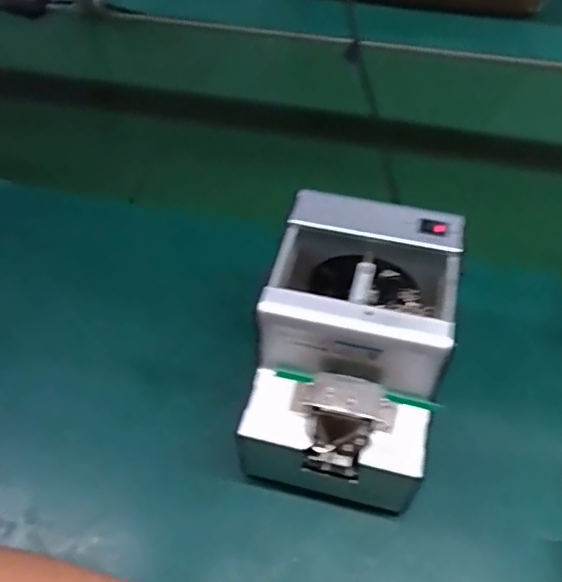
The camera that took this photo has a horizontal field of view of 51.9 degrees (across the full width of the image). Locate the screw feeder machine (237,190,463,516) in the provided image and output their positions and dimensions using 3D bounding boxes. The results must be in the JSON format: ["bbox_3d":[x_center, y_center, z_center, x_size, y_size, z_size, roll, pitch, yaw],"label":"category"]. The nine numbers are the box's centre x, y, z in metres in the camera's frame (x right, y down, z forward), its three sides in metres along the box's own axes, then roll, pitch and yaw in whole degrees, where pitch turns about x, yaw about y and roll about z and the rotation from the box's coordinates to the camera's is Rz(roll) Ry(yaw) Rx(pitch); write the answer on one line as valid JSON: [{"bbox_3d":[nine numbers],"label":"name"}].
[{"bbox_3d":[0.053,0.048,0.439,0.125,0.154,0.176,11,52,9],"label":"screw feeder machine"}]

